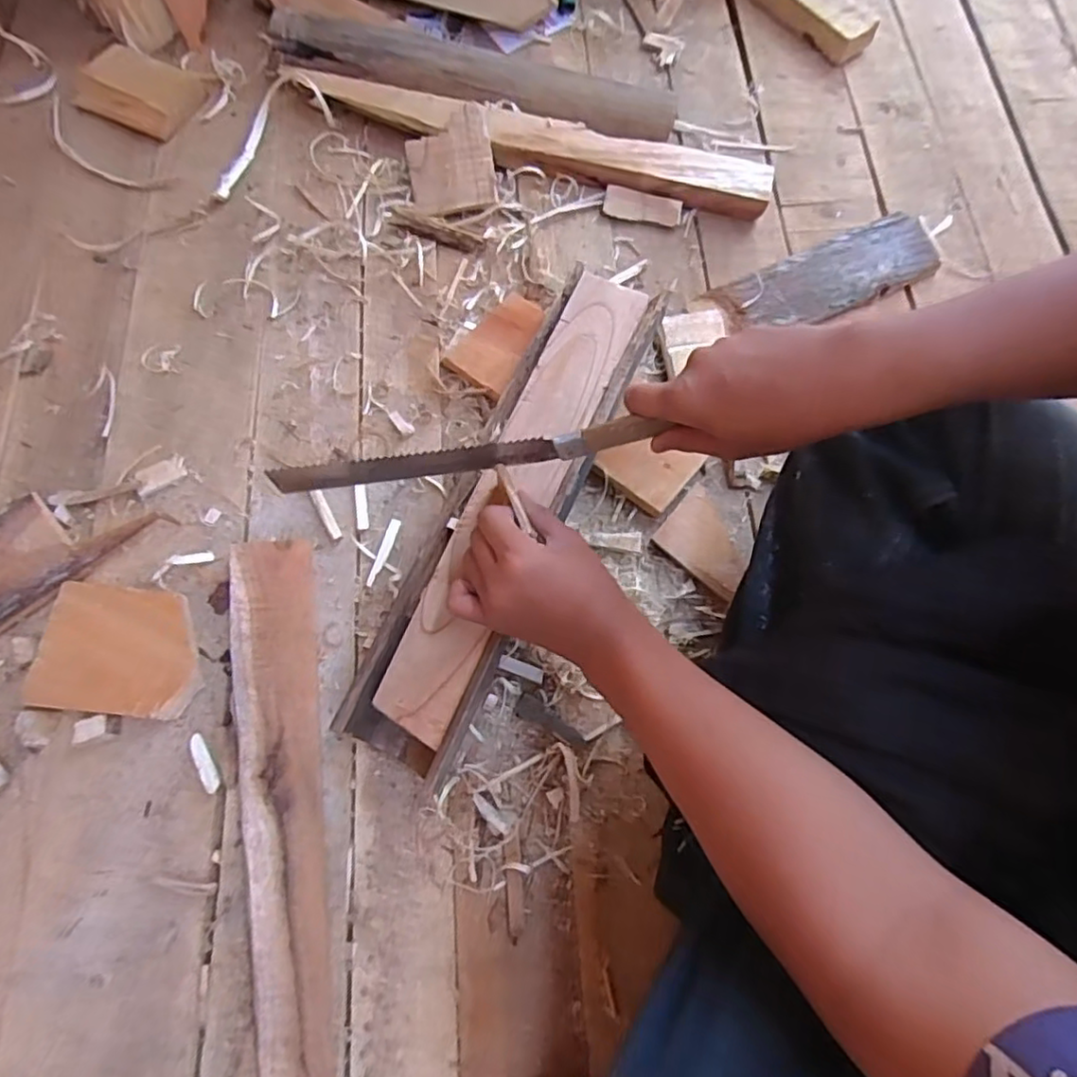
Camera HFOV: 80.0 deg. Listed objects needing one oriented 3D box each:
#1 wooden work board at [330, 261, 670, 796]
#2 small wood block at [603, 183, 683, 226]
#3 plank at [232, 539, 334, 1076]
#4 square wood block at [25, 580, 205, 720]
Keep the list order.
[{"bbox_3d":[-0.021,-0.025,0.495,0.085,0.044,0.409,25,79,7],"label":"wooden work board"},{"bbox_3d":[0.107,-0.340,0.657,0.078,0.006,0.029,11,100,-1],"label":"small wood block"},{"bbox_3d":[-0.173,0.234,0.436,0.051,0.028,0.487,-8,71,-5],"label":"plank"},{"bbox_3d":[-0.314,0.084,0.488,0.118,0.015,0.092,6,70,0],"label":"square wood block"}]

